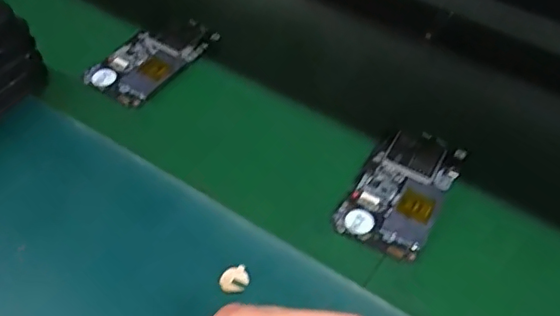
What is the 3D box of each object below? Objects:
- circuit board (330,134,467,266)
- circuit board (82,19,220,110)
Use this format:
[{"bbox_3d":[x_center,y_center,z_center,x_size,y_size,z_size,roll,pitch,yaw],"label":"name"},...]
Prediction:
[{"bbox_3d":[0.095,0.022,0.428,0.063,0.005,0.122,26,52,17],"label":"circuit board"},{"bbox_3d":[-0.114,-0.090,0.516,0.064,0.018,0.123,28,52,18],"label":"circuit board"}]

